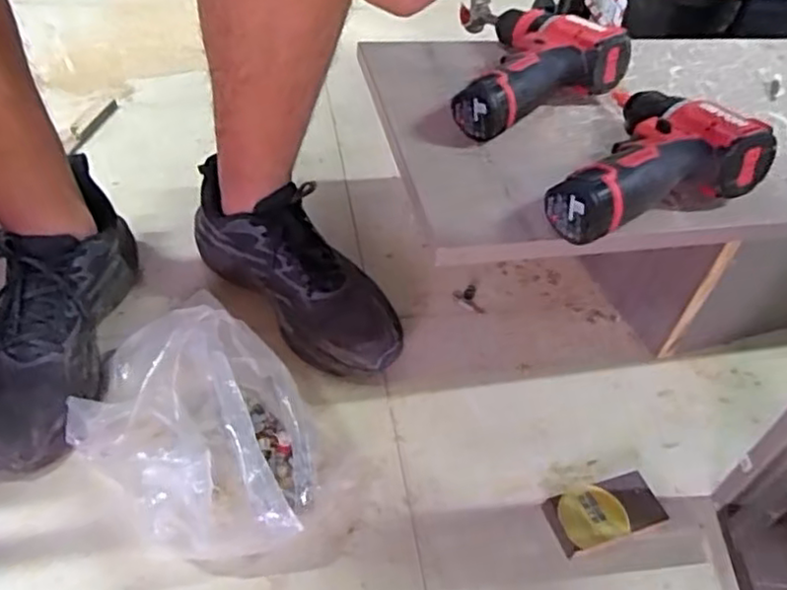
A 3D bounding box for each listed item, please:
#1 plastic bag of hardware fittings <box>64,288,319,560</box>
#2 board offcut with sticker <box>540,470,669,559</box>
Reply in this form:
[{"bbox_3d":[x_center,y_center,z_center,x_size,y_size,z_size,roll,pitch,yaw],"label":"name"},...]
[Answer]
[{"bbox_3d":[-0.165,0.108,0.541,0.254,0.095,0.151,35,51,25],"label":"plastic bag of hardware fittings"},{"bbox_3d":[0.180,0.187,0.561,0.095,0.021,0.052,-9,47,-16],"label":"board offcut with sticker"}]

